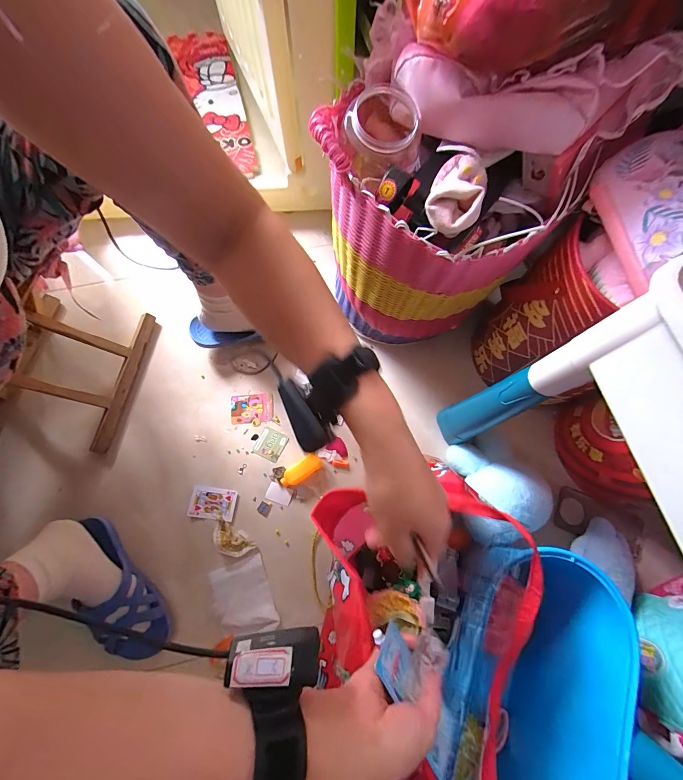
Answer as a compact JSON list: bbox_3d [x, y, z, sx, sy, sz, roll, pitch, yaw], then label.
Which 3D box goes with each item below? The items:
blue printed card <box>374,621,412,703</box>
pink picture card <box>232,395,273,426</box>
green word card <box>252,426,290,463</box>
[{"bbox_3d":[0.053,0.268,0.318,0.004,0.051,0.048,-30,89,27],"label":"blue printed card"},{"bbox_3d":[-0.189,0.043,0.686,0.087,0.004,0.065,-3,74,-1],"label":"pink picture card"},{"bbox_3d":[-0.146,0.113,0.667,0.058,0.004,0.059,23,75,6],"label":"green word card"}]

